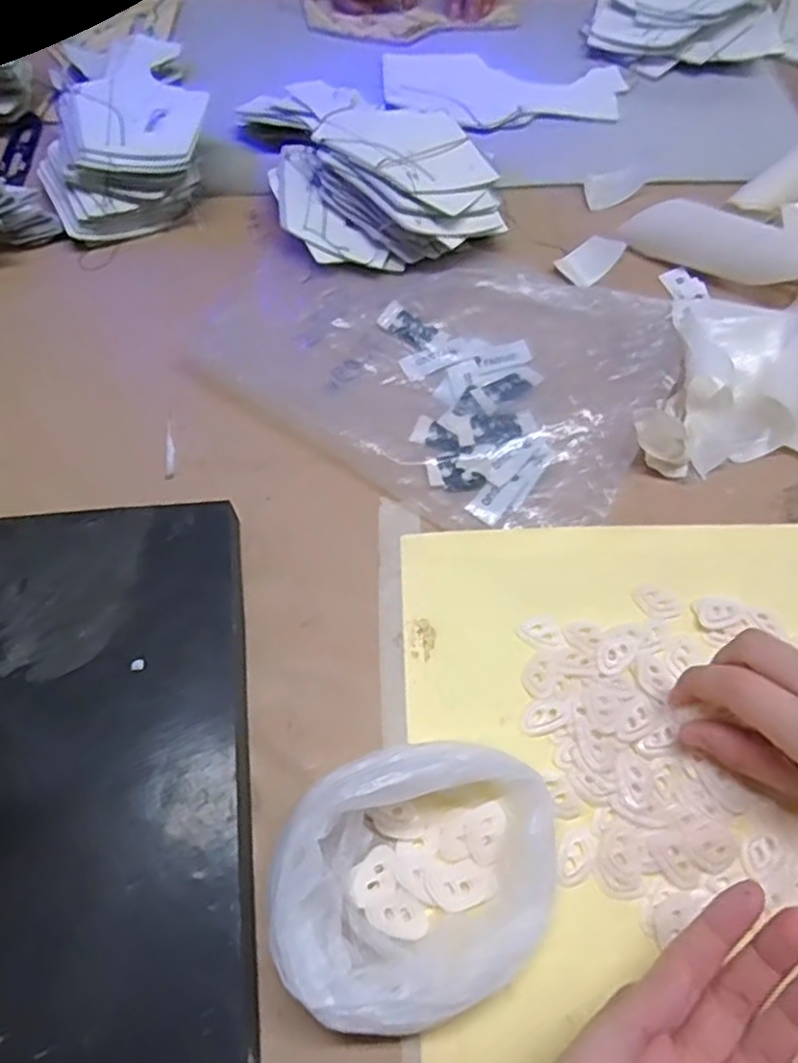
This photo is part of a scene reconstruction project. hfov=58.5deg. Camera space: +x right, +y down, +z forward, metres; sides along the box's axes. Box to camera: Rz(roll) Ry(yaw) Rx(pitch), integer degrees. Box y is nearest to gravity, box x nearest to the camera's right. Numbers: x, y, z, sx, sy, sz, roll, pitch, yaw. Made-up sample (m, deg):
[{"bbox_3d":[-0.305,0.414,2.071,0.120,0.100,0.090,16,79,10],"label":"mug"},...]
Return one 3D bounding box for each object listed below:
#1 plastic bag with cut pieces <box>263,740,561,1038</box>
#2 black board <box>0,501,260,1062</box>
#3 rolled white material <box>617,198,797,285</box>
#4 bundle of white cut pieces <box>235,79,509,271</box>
[{"bbox_3d":[0.009,0.139,0.292,0.120,0.039,0.094,-18,63,-13],"label":"plastic bag with cut pieces"},{"bbox_3d":[-0.144,0.126,0.304,0.153,0.027,0.301,-6,61,-6],"label":"black board"},{"bbox_3d":[0.218,-0.198,0.485,0.122,0.036,0.027,28,63,13],"label":"rolled white material"},{"bbox_3d":[-0.023,-0.274,0.521,0.153,0.043,0.208,-20,64,-13],"label":"bundle of white cut pieces"}]

